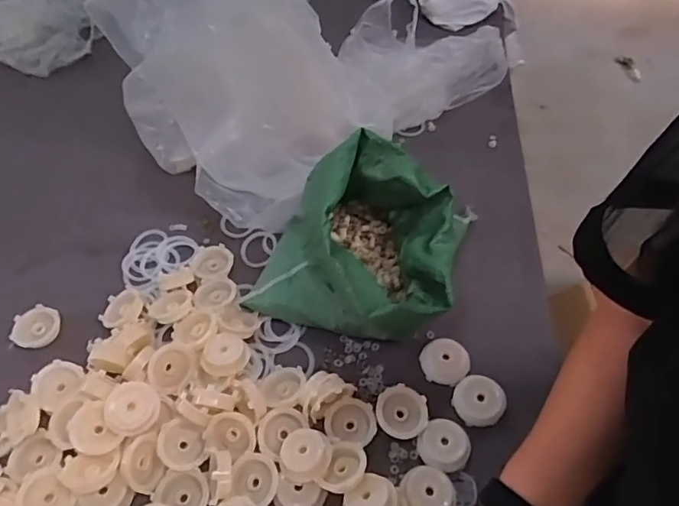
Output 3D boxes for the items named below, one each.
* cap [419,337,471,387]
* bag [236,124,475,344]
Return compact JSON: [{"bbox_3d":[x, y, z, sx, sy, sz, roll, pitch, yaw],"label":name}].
[{"bbox_3d":[0.119,0.124,0.594,0.054,0.022,0.047,11,54,11],"label":"cap"},{"bbox_3d":[0.035,-0.018,0.620,0.225,0.161,0.227,22,57,18],"label":"bag"}]

